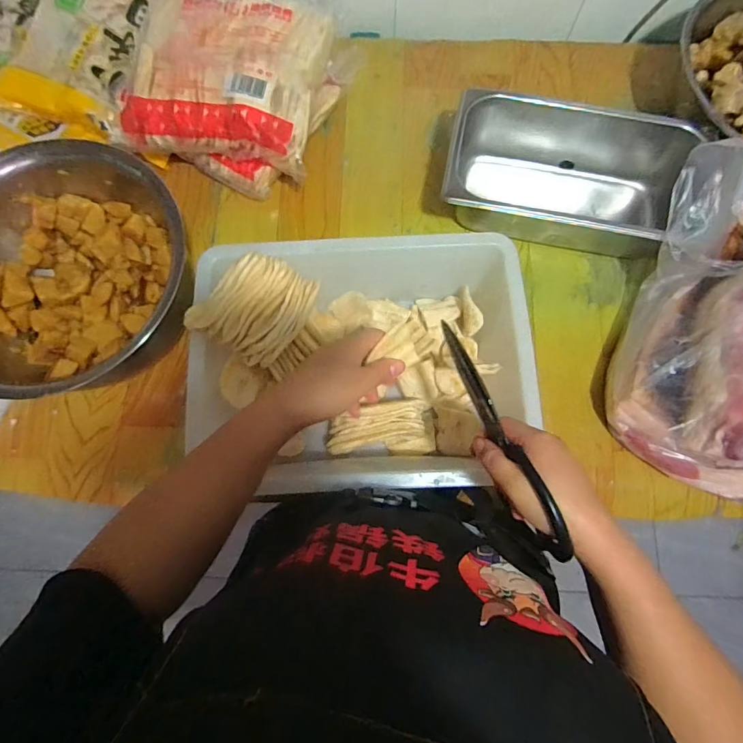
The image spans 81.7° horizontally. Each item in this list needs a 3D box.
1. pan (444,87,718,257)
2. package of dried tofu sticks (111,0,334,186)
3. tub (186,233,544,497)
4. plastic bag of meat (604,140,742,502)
[{"bbox_3d":[0.244,-0.256,0.589,0.286,0.116,0.175,13,76,3],"label":"pan"},{"bbox_3d":[-0.189,-0.438,0.592,0.250,0.060,0.309,10,76,2],"label":"package of dried tofu sticks"},{"bbox_3d":[-0.011,-0.013,0.497,0.359,0.131,0.281,-3,76,-1],"label":"tub"},{"bbox_3d":[0.447,-0.052,0.471,0.272,0.180,0.361,12,76,3],"label":"plastic bag of meat"}]

